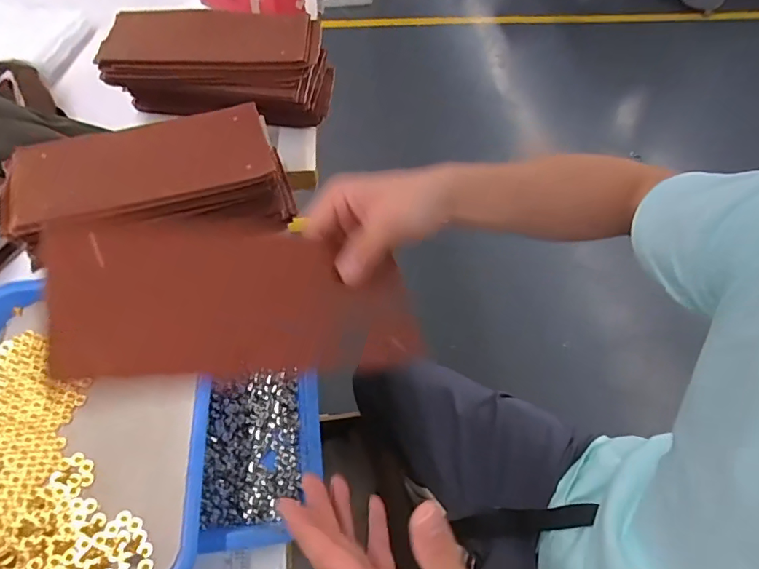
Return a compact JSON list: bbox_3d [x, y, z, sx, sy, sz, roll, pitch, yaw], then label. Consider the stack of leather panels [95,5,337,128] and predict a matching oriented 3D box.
[{"bbox_3d":[-0.210,-0.292,0.643,0.281,0.099,0.120,3,56,-1],"label":"stack of leather panels"}]

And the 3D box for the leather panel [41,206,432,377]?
[{"bbox_3d":[-0.082,0.007,0.336,0.247,0.017,0.107,4,71,-31],"label":"leather panel"}]

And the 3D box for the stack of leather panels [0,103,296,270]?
[{"bbox_3d":[-0.247,-0.105,0.533,0.281,0.087,0.134,-12,57,-11],"label":"stack of leather panels"}]

